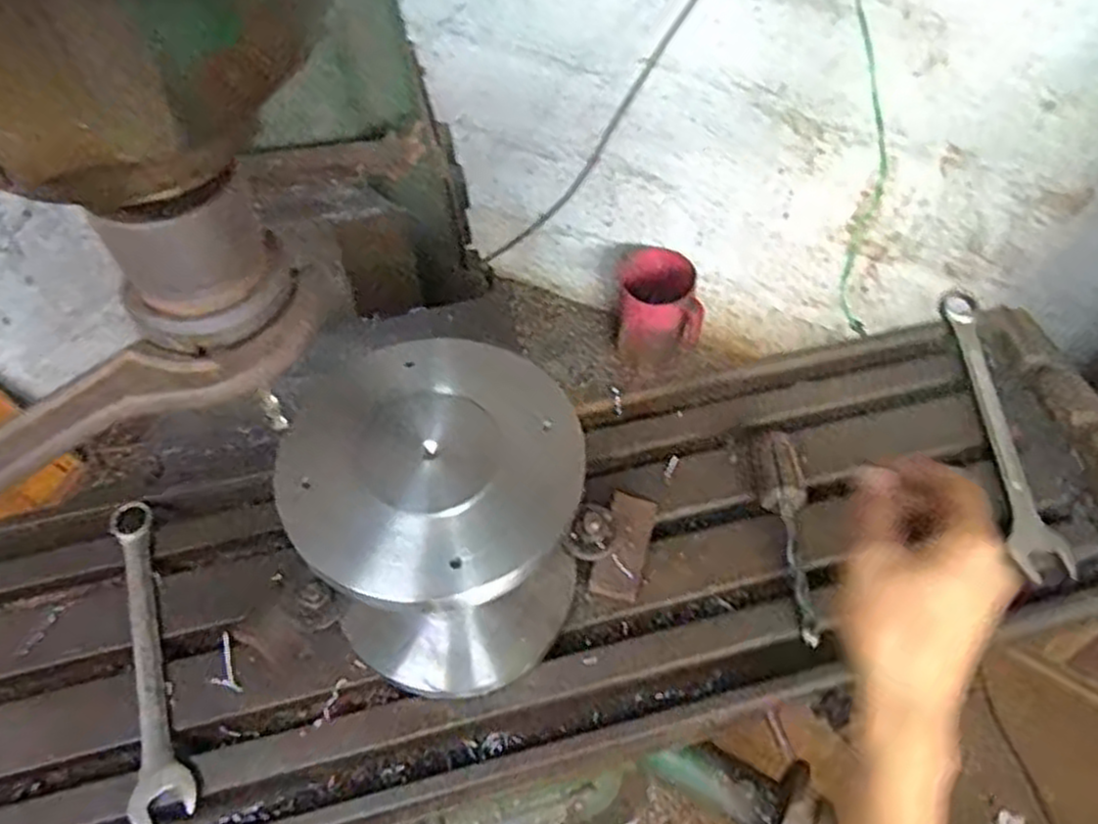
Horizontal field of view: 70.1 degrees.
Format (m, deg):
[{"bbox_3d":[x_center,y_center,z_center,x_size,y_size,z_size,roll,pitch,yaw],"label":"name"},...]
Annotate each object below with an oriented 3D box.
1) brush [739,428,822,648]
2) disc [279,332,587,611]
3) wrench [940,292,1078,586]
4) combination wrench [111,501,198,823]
[{"bbox_3d":[0.174,0.075,0.569,0.032,0.040,0.175,-7,55,-6],"label":"brush"},{"bbox_3d":[-0.063,0.029,0.418,0.151,0.015,0.145,-1,70,3],"label":"disc"},{"bbox_3d":[0.361,0.007,0.635,0.041,0.019,0.274,2,55,0],"label":"wrench"},{"bbox_3d":[-0.267,0.159,0.520,0.033,0.018,0.225,-19,57,-14],"label":"combination wrench"}]

